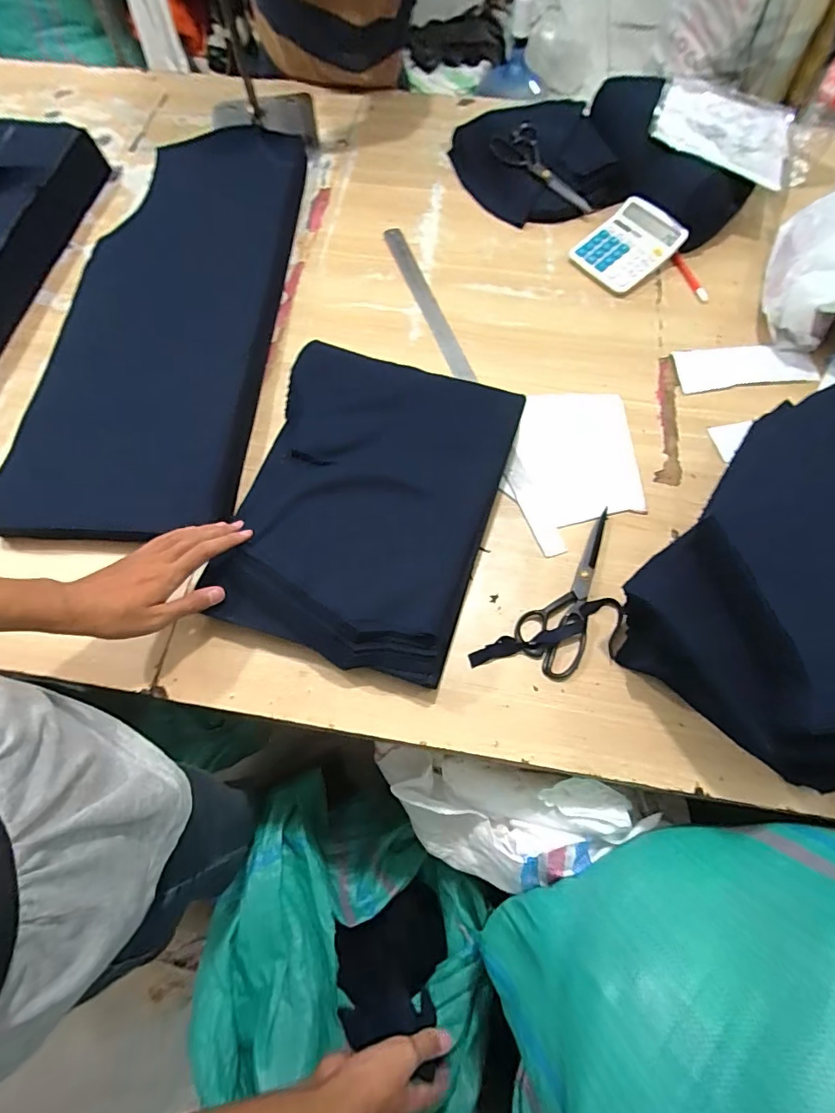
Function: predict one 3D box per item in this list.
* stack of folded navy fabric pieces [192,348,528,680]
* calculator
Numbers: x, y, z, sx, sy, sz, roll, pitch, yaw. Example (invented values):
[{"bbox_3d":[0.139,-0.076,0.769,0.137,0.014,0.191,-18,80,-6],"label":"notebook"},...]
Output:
[{"bbox_3d":[-0.064,-0.067,0.591,0.297,0.063,0.377,17,68,7],"label":"stack of folded navy fabric pieces"},{"bbox_3d":[0.346,-0.516,0.809,0.153,0.020,0.127,-41,73,-2],"label":"calculator"}]

